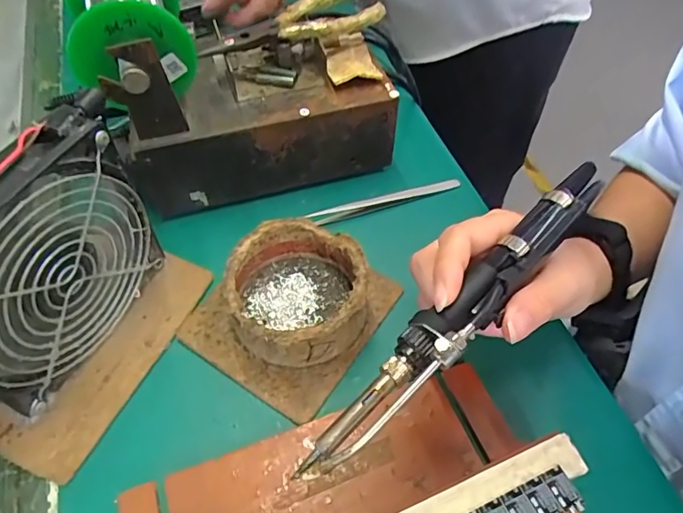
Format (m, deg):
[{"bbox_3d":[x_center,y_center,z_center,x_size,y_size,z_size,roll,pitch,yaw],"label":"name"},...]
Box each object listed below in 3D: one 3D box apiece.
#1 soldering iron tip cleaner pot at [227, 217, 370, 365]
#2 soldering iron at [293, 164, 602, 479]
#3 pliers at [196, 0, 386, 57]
[{"bbox_3d":[-0.026,0.023,0.301,0.079,0.040,0.085,0,53,0],"label":"soldering iron tip cleaner pot"},{"bbox_3d":[0.060,0.019,0.227,0.200,0.019,0.024,-41,63,-19],"label":"soldering iron"},{"bbox_3d":[-0.032,-0.160,0.339,0.130,0.012,0.041,-21,56,-15],"label":"pliers"}]

